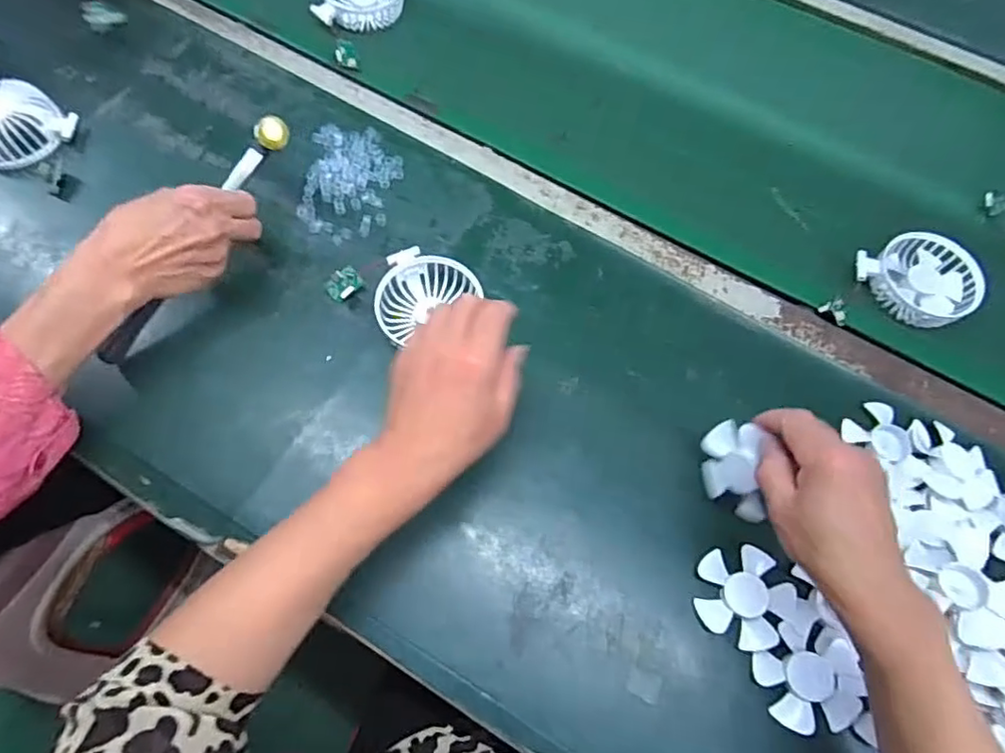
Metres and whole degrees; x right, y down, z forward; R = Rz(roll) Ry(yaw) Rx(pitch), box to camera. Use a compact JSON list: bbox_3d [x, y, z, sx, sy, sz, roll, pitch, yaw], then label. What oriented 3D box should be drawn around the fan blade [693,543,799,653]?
[{"bbox_3d":[0.182,0.166,0.453,0.068,0.015,0.065,1,68,-2],"label":"fan blade"}]

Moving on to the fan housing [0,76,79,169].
[{"bbox_3d":[-0.477,-0.245,0.585,0.091,0.031,0.087,36,71,12],"label":"fan housing"}]

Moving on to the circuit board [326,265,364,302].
[{"bbox_3d":[-0.142,-0.083,0.539,0.023,0.017,0.030,41,72,13],"label":"circuit board"}]

